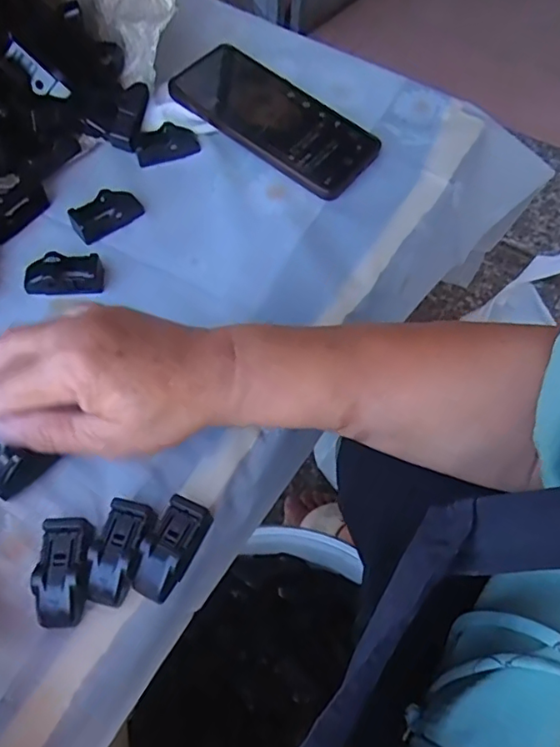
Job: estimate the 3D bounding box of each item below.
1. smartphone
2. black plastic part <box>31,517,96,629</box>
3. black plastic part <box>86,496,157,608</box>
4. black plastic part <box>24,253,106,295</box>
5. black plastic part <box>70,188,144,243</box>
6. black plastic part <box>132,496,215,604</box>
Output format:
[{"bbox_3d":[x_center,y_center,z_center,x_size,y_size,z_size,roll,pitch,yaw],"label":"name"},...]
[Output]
[{"bbox_3d":[-0.005,-0.208,0.449,0.170,0.010,0.083,35,66,10],"label":"smartphone"},{"bbox_3d":[-0.107,0.099,0.277,0.025,0.016,0.049,3,60,-1],"label":"black plastic part"},{"bbox_3d":[-0.082,0.091,0.283,0.024,0.015,0.048,16,61,6],"label":"black plastic part"},{"bbox_3d":[-0.144,-0.065,0.369,0.048,0.016,0.024,-4,61,-5],"label":"black plastic part"},{"bbox_3d":[-0.123,-0.114,0.396,0.049,0.015,0.026,-29,66,-17],"label":"black plastic part"},{"bbox_3d":[-0.055,0.089,0.284,0.025,0.014,0.048,25,62,11],"label":"black plastic part"}]

